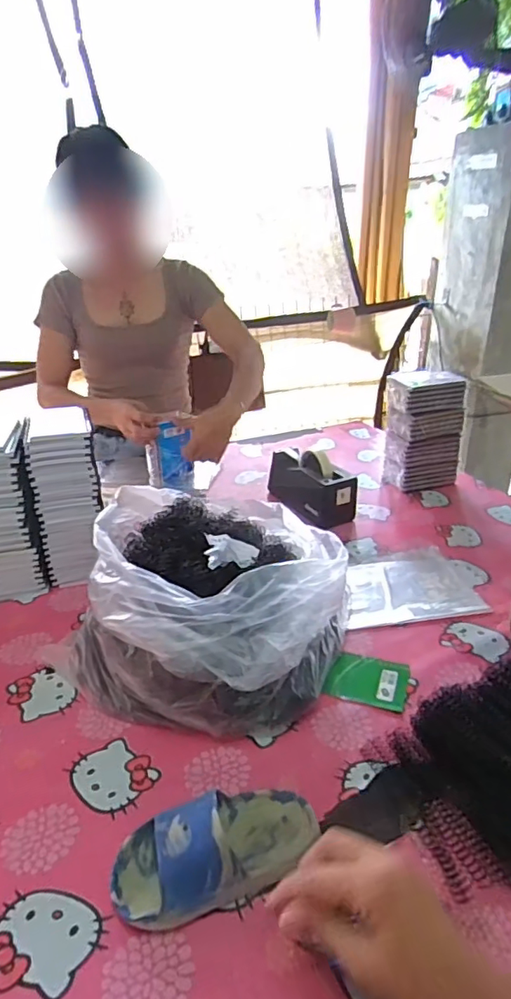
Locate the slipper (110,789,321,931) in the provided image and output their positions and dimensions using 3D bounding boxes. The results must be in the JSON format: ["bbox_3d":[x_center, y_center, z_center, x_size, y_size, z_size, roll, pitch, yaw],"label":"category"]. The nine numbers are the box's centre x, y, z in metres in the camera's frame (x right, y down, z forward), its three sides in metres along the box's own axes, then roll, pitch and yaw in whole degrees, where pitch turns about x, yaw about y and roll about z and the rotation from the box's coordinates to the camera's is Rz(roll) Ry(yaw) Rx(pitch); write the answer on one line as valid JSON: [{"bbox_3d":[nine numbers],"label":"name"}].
[{"bbox_3d":[-0.033,0.292,0.472,0.173,0.062,0.084,-11,29,-19],"label":"slipper"}]

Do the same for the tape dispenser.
[{"bbox_3d":[0.105,-0.037,1.073,0.090,0.110,0.202,-14,30,-24],"label":"tape dispenser"}]

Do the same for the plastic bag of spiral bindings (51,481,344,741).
[{"bbox_3d":[-0.047,0.103,0.716,0.325,0.175,0.355,13,30,25],"label":"plastic bag of spiral bindings"}]

